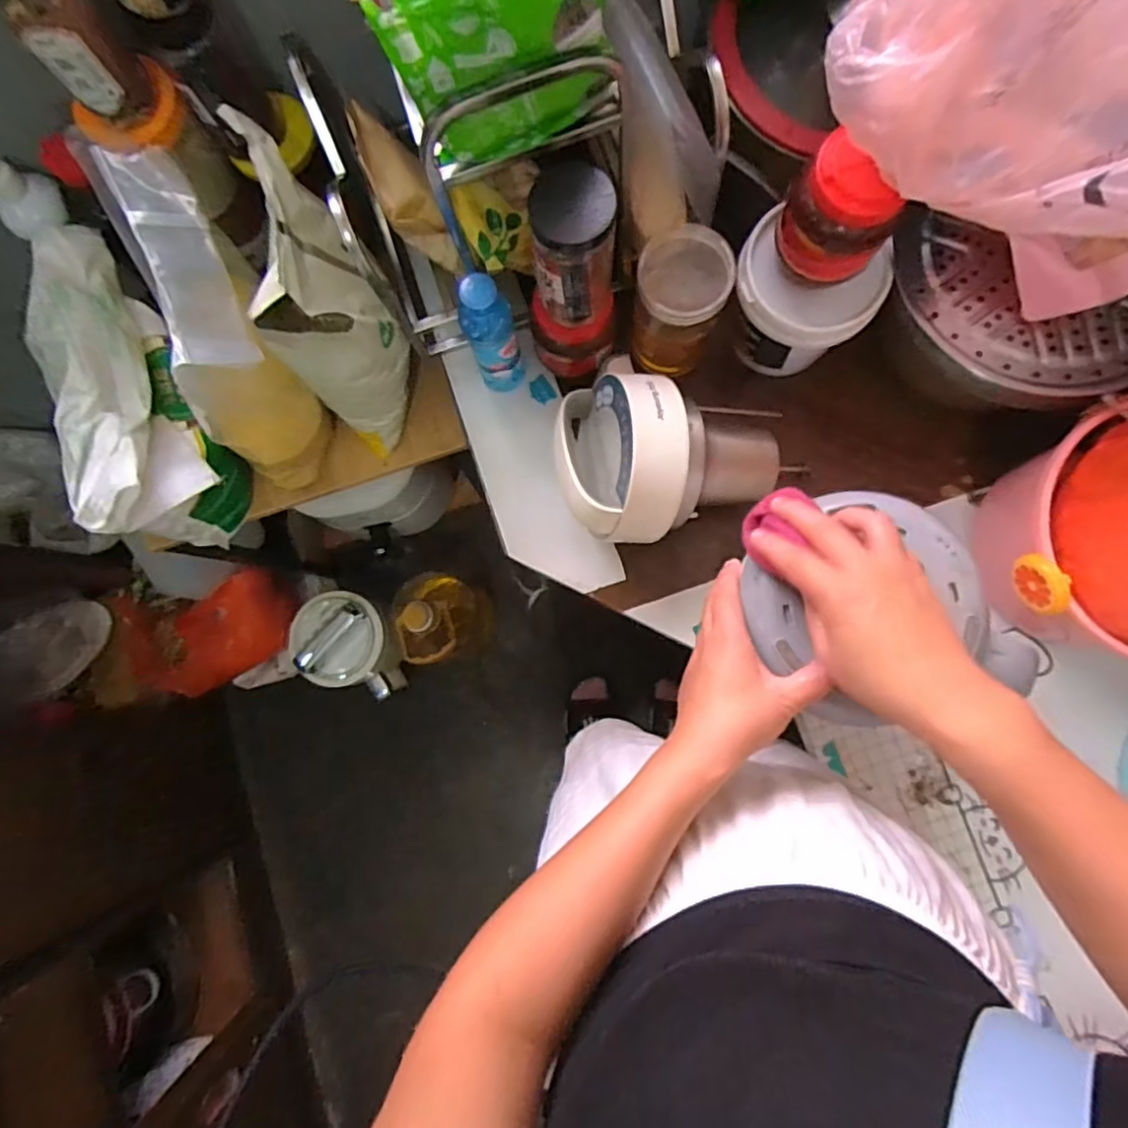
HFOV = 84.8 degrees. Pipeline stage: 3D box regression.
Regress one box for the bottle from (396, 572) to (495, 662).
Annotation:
[{"bbox_3d":[-0.217,0.088,1.145,0.113,0.318,0.173,-18,83,1],"label":"bottle"}]

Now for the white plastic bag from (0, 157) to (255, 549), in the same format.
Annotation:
[{"bbox_3d":[-0.445,-0.197,0.615,0.103,0.177,0.377,-20,98,1],"label":"white plastic bag"}]

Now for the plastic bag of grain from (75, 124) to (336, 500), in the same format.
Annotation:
[{"bbox_3d":[-0.308,-0.192,0.582,0.120,0.302,0.169,-22,83,0],"label":"plastic bag of grain"}]

